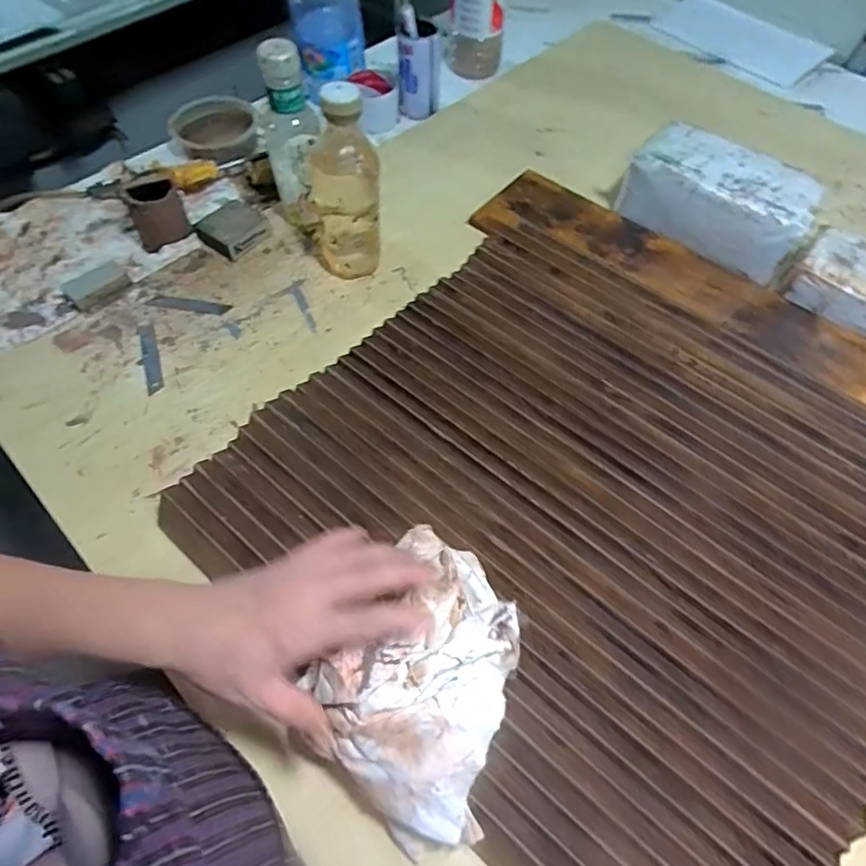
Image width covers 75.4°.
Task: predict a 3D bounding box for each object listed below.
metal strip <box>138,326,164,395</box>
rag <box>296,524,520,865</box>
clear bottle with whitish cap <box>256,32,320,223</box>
[{"bbox_3d":[-0.315,-0.082,0.621,0.021,0.009,0.097,-17,60,-14],"label":"metal strip"},{"bbox_3d":[-0.001,0.168,0.398,0.135,0.067,0.186,28,60,14],"label":"rag"},{"bbox_3d":[-0.163,-0.344,0.650,0.063,0.188,0.055,-7,60,-5],"label":"clear bottle with whitish cap"}]

